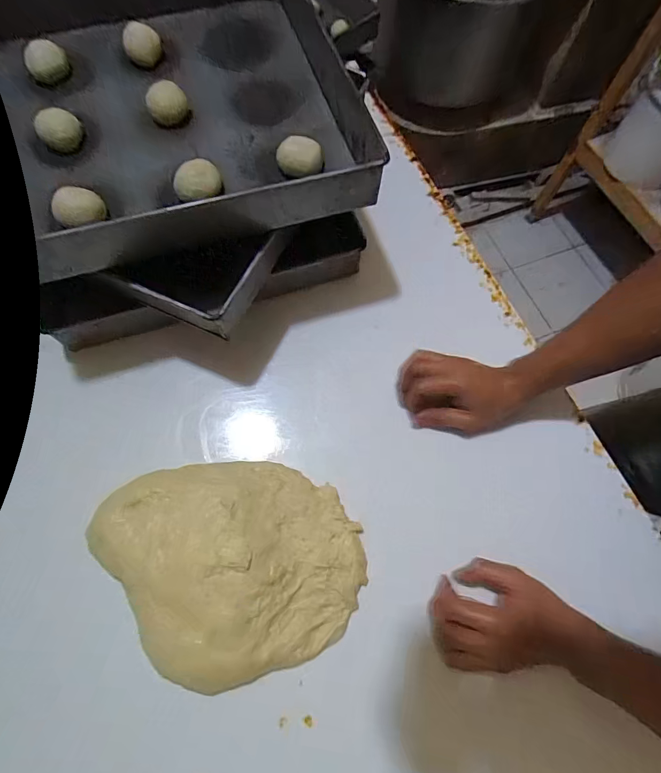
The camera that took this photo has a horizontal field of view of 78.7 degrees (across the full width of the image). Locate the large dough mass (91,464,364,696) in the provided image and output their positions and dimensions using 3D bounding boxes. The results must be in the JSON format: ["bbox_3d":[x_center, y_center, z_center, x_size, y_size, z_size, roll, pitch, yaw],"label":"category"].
[{"bbox_3d":[-0.100,0.180,0.414,0.262,0.044,0.205,-8,69,-6],"label":"large dough mass"}]

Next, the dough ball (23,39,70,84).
[{"bbox_3d":[-0.342,-0.392,0.486,0.046,0.025,0.040,-31,73,-14],"label":"dough ball"}]

